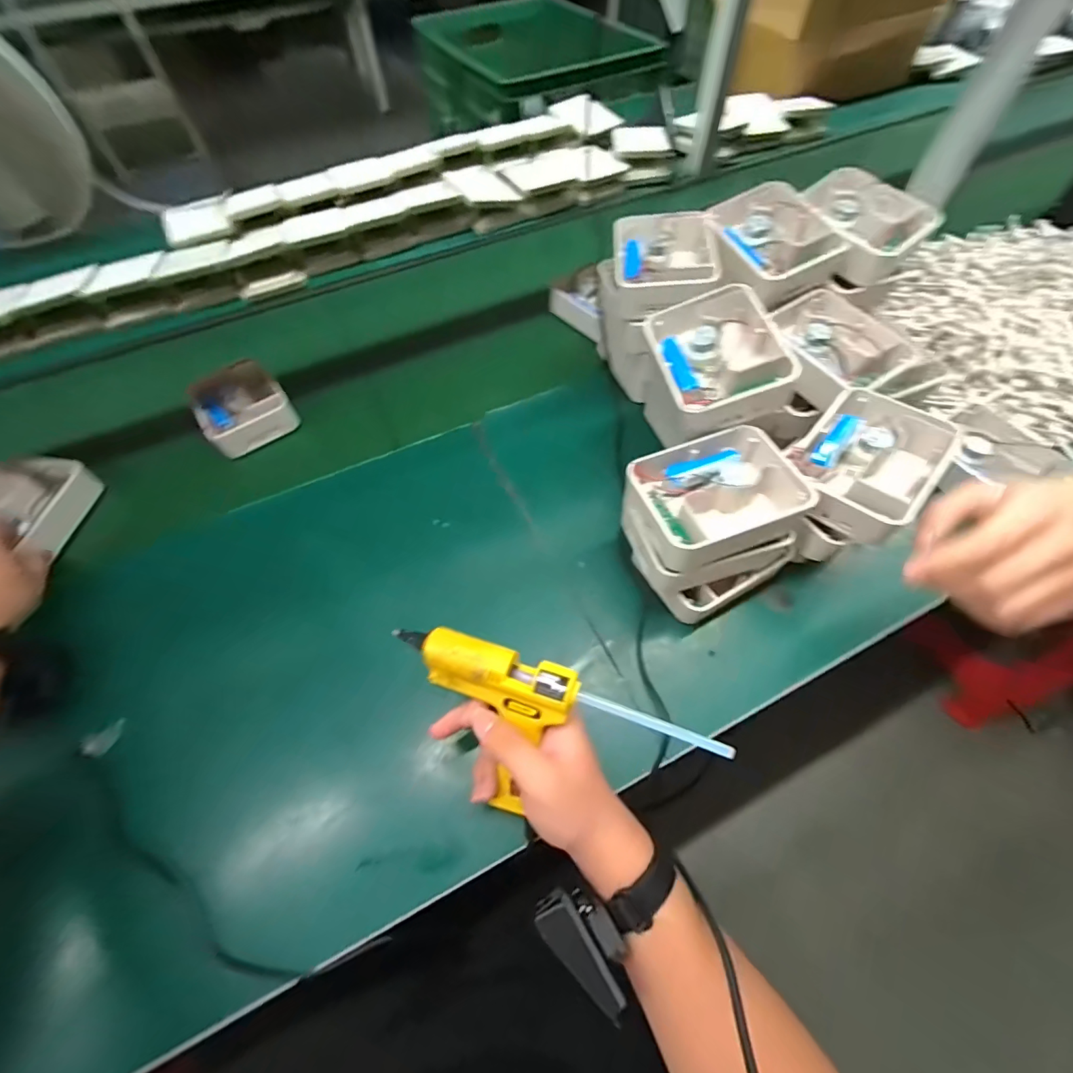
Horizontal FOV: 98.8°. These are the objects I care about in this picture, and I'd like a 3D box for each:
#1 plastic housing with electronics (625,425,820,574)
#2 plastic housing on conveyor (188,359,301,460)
[{"bbox_3d":[0.155,-0.035,0.399,0.137,0.052,0.106,-21,61,-10],"label":"plastic housing with electronics"},{"bbox_3d":[-0.386,-0.174,0.597,0.111,0.054,0.115,-34,64,-17],"label":"plastic housing on conveyor"}]

